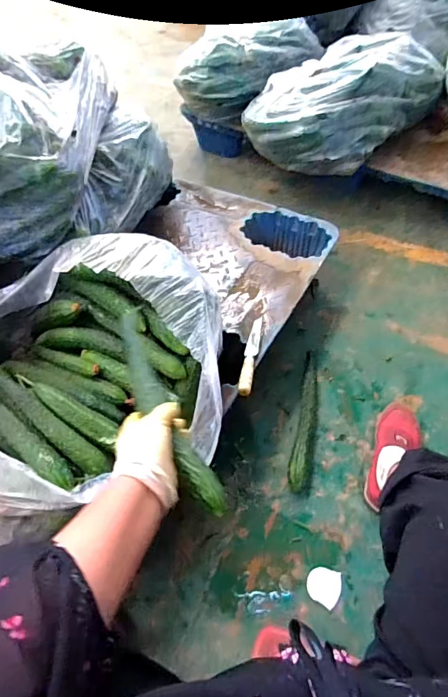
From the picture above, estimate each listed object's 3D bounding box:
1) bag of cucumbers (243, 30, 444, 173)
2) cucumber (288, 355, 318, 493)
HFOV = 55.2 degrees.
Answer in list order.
[{"bbox_3d":[0.352,-0.746,1.283,0.544,0.215,0.383,-35,60,-19],"label":"bag of cucumbers"},{"bbox_3d":[0.187,0.145,0.949,0.050,0.053,0.341,9,56,10],"label":"cucumber"}]

